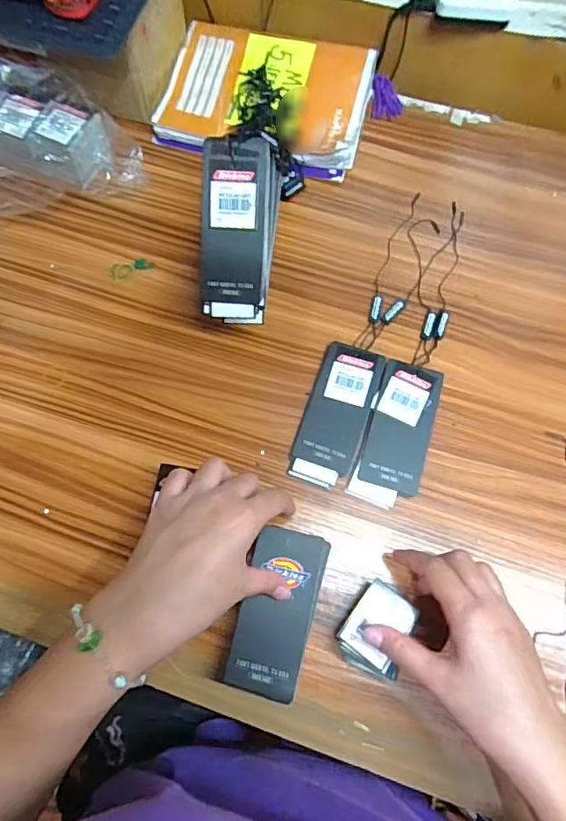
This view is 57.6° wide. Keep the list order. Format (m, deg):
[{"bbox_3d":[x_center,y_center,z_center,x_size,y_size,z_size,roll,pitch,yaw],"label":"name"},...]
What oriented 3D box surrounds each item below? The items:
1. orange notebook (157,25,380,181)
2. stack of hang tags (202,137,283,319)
[{"bbox_3d":[-0.017,-0.321,0.530,0.203,0.028,0.145,14,72,5],"label":"orange notebook"},{"bbox_3d":[-0.034,-0.150,0.432,0.056,0.111,0.148,7,71,2],"label":"stack of hang tags"}]

